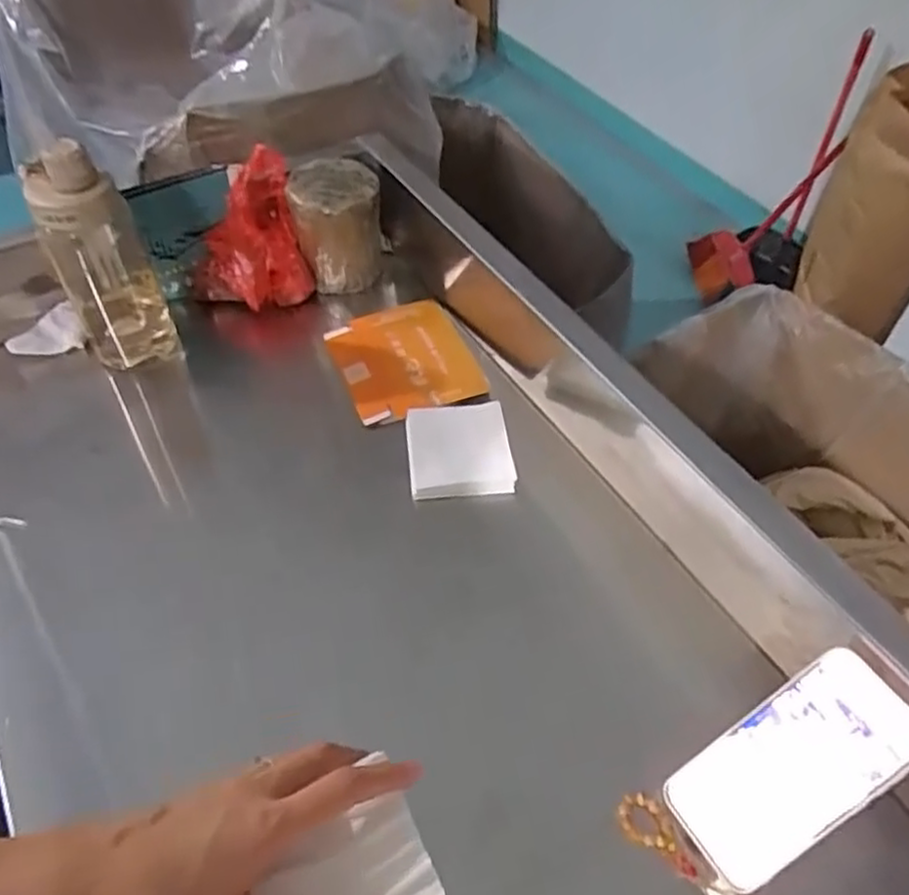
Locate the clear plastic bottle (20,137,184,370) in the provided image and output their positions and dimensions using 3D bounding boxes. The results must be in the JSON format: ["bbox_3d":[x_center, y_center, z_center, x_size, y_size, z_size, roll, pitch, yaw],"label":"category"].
[{"bbox_3d":[-0.328,-0.178,0.675,0.081,0.215,0.087,-25,55,-20],"label":"clear plastic bottle"}]

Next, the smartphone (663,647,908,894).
[{"bbox_3d":[0.209,0.198,0.450,0.151,0.007,0.073,-41,57,6],"label":"smartphone"}]

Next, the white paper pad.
[{"bbox_3d":[0.003,0.000,0.657,0.090,0.014,0.098,-5,51,-5],"label":"white paper pad"}]

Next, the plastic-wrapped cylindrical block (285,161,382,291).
[{"bbox_3d":[-0.126,-0.241,0.795,0.097,0.116,0.086,-12,52,-12],"label":"plastic-wrapped cylindrical block"}]

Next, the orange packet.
[{"bbox_3d":[-0.048,-0.087,0.737,0.128,0.020,0.144,-18,53,-15],"label":"orange packet"}]

